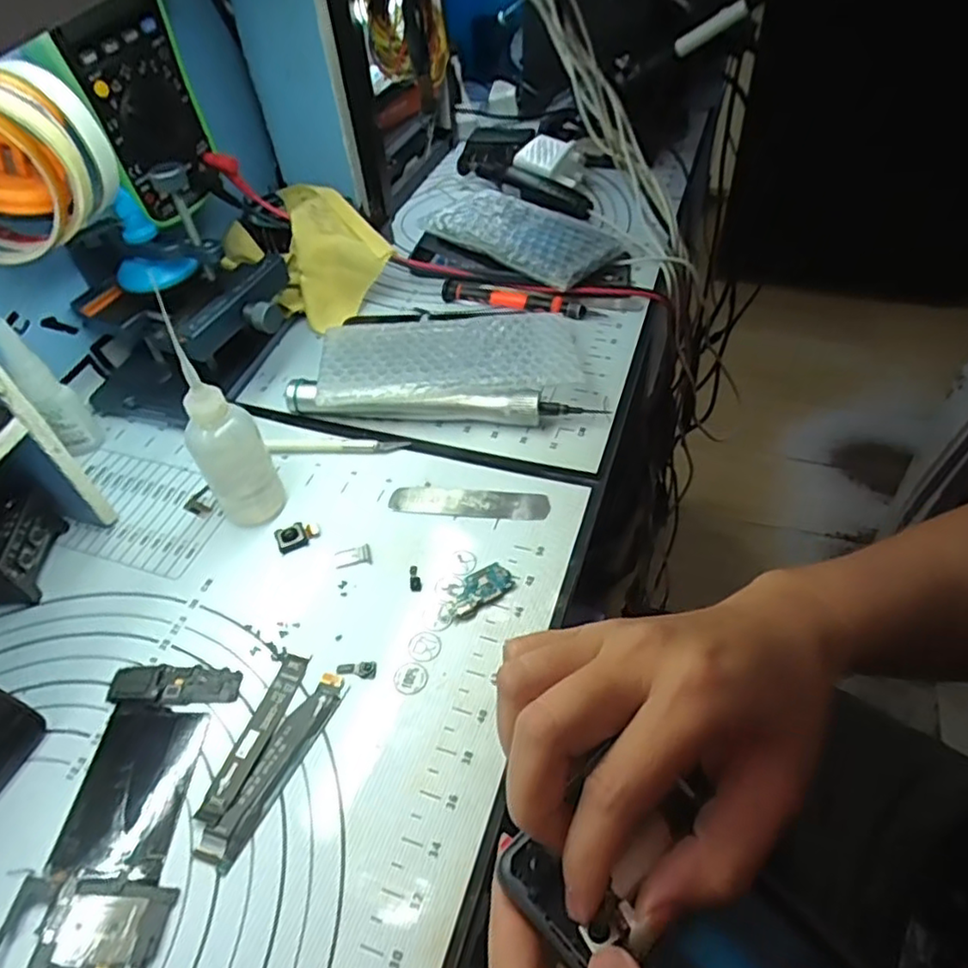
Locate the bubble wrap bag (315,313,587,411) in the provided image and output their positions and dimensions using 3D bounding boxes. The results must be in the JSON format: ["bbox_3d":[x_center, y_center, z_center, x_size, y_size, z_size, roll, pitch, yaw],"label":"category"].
[{"bbox_3d":[-0.017,-0.081,0.460,0.181,0.036,0.095,-7,48,-2],"label":"bubble wrap bag"}]

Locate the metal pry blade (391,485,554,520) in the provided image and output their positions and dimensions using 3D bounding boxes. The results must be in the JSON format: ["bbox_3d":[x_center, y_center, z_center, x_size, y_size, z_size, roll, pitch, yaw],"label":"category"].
[{"bbox_3d":[-0.009,0.010,0.395,0.094,0.004,0.021,3,49,7],"label":"metal pry blade"}]

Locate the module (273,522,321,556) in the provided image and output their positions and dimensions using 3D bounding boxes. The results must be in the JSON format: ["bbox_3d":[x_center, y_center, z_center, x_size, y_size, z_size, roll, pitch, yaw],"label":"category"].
[{"bbox_3d":[-0.110,0.030,0.391,0.026,0.006,0.016,-26,52,-18],"label":"module"}]

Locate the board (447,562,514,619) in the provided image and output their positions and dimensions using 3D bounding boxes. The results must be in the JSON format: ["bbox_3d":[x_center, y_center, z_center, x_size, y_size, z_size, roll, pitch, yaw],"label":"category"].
[{"bbox_3d":[-0.003,0.057,0.354,0.038,0.005,0.019,-29,52,-20],"label":"board"}]

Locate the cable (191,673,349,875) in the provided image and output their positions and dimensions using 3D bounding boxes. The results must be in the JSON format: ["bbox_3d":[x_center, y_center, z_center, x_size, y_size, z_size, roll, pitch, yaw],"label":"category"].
[{"bbox_3d":[-0.094,0.127,0.301,0.018,0.004,0.090,20,53,20],"label":"cable"}]

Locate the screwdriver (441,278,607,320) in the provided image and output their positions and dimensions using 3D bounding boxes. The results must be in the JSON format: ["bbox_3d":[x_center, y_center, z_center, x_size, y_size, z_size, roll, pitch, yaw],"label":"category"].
[{"bbox_3d":[0.028,-0.143,0.520,0.129,0.014,0.017,13,51,15],"label":"screwdriver"}]

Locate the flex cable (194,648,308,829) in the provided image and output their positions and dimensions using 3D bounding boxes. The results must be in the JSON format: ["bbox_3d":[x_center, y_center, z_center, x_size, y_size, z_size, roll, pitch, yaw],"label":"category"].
[{"bbox_3d":[-0.107,0.116,0.311,0.013,0.004,0.081,12,50,15],"label":"flex cable"}]

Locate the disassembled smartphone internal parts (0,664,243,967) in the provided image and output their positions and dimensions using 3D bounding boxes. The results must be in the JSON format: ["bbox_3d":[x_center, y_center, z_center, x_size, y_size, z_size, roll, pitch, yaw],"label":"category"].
[{"bbox_3d":[-0.158,0.146,0.288,0.064,0.005,0.143,0,48,4],"label":"disassembled smartphone internal parts"}]

